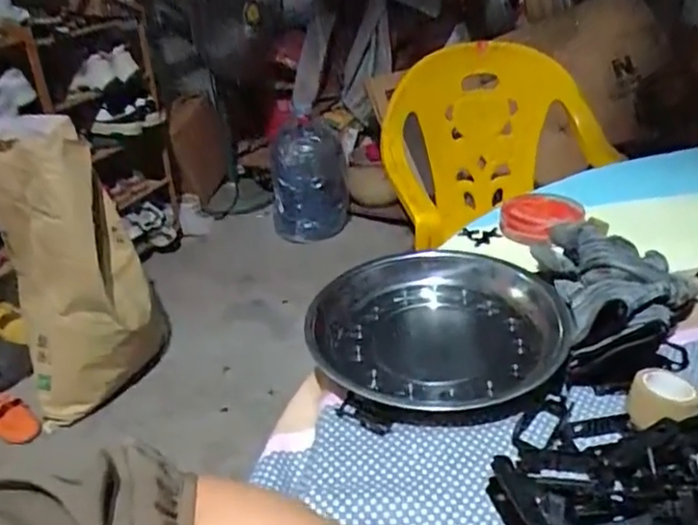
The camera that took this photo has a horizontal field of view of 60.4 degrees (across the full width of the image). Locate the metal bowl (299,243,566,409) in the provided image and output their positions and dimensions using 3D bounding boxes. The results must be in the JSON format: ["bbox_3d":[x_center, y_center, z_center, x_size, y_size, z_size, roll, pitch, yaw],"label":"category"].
[{"bbox_3d":[0.063,0.044,0.441,0.175,0.034,0.180,-3,29,2],"label":"metal bowl"}]

